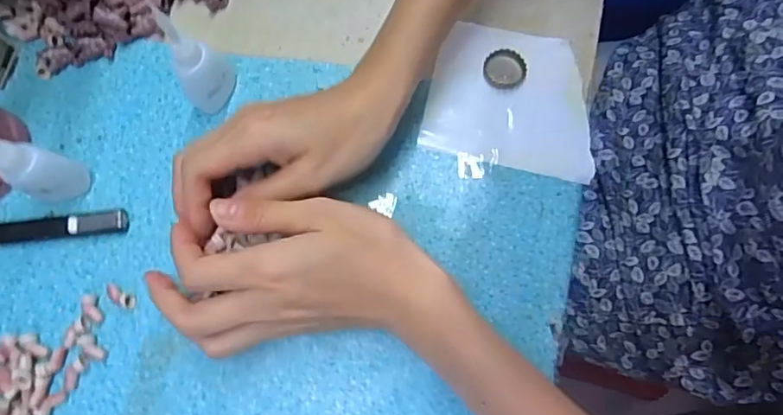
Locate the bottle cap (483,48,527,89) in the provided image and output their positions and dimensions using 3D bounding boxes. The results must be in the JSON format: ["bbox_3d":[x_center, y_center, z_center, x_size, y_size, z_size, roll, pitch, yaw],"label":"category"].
[{"bbox_3d":[0.076,-0.094,0.359,0.028,0.006,0.028,0,76,-1],"label":"bottle cap"}]

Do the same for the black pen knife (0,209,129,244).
[{"bbox_3d":[-0.249,0.015,0.338,0.154,0.010,0.017,-5,76,-3],"label":"black pen knife"}]

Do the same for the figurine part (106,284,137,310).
[{"bbox_3d":[-0.169,0.056,0.328,0.020,0.007,0.010,29,77,6],"label":"figurine part"}]

